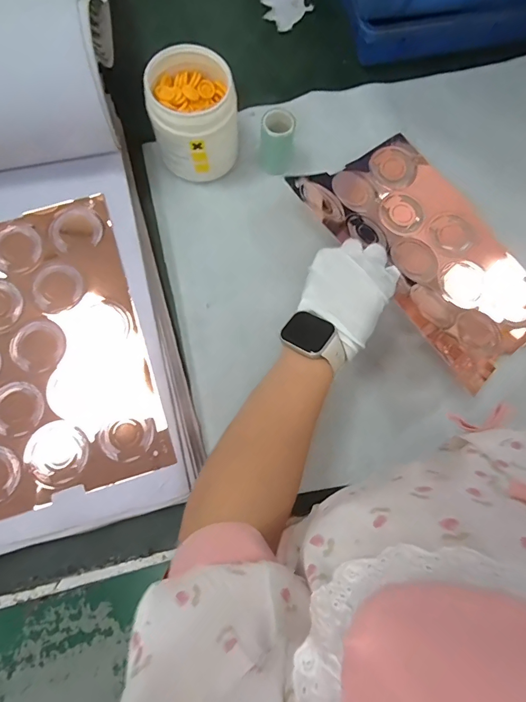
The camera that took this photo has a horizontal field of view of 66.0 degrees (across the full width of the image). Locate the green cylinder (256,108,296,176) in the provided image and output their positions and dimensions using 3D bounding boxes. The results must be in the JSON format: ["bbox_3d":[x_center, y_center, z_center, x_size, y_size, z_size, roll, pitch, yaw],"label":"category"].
[{"bbox_3d":[0.017,-0.247,0.477,0.043,0.059,0.044,9,78,0],"label":"green cylinder"}]

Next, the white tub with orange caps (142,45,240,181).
[{"bbox_3d":[-0.077,-0.263,0.458,0.094,0.111,0.094,0,78,-2],"label":"white tub with orange caps"}]

